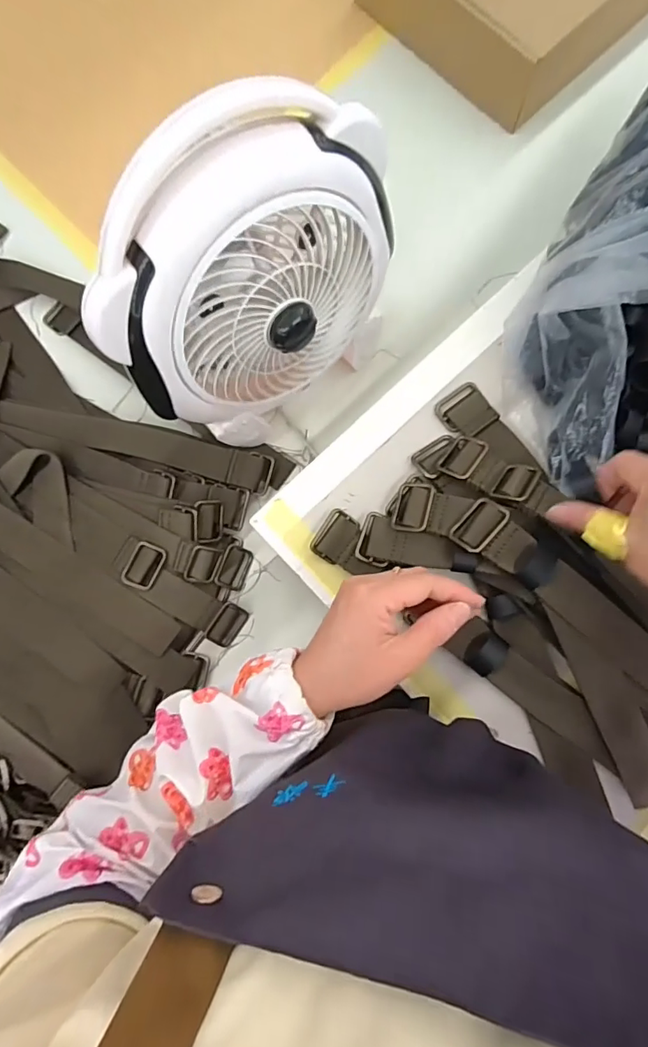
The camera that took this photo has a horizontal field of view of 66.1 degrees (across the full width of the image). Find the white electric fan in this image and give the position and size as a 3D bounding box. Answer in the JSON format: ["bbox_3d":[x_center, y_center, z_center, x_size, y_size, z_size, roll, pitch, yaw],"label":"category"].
[{"bbox_3d":[-0.048,-0.181,0.412,0.249,0.259,0.092,-38,83,-3],"label":"white electric fan"}]

